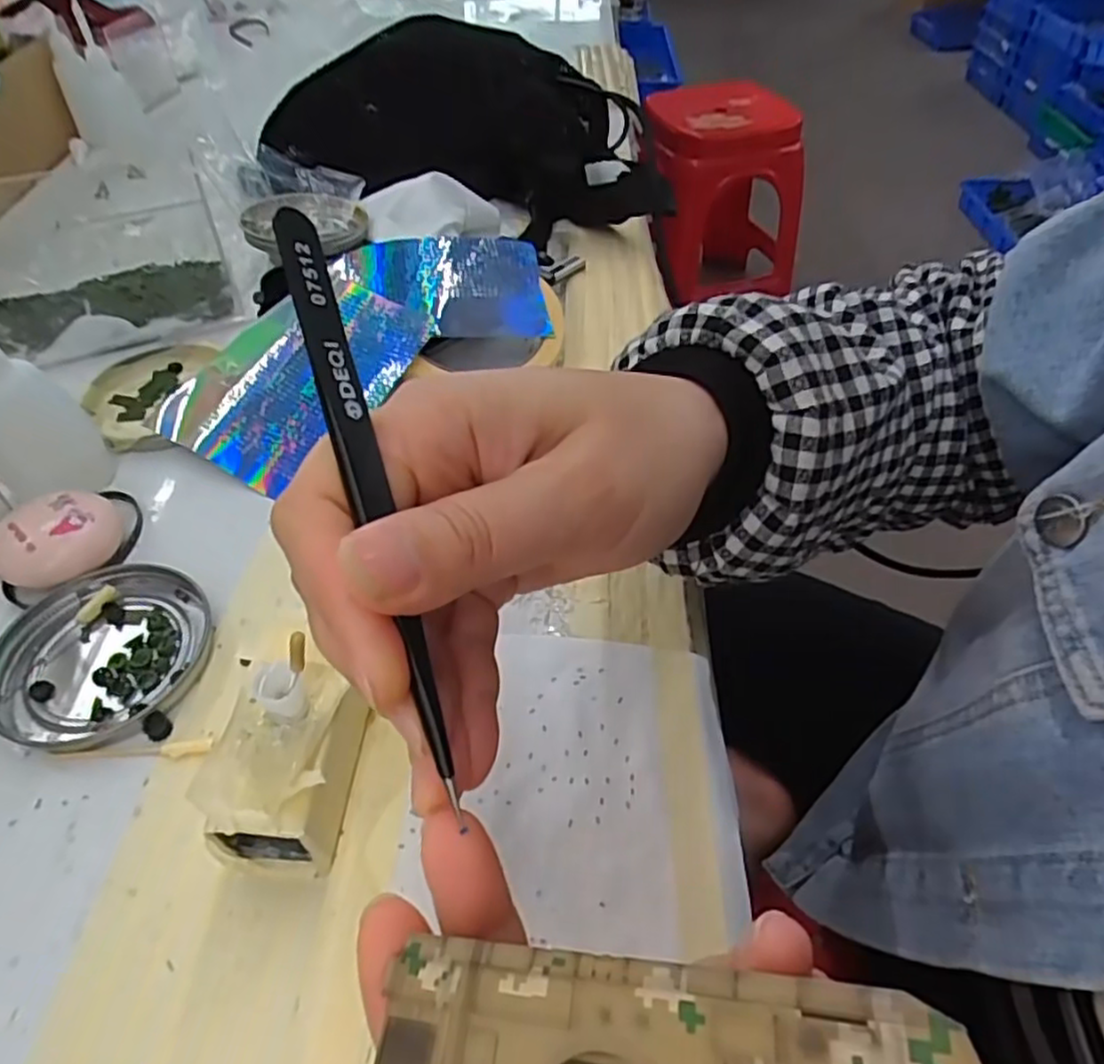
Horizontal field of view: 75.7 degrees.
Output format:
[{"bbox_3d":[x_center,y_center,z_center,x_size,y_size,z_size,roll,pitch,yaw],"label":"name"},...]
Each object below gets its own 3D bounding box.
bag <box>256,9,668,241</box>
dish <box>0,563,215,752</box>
[{"bbox_3d":[-0.053,-0.304,0.524,0.299,0.098,0.127,17,51,16],"label":"bag"},{"bbox_3d":[-0.175,0.046,0.276,0.077,0.008,0.076,-1,49,1],"label":"dish"}]

